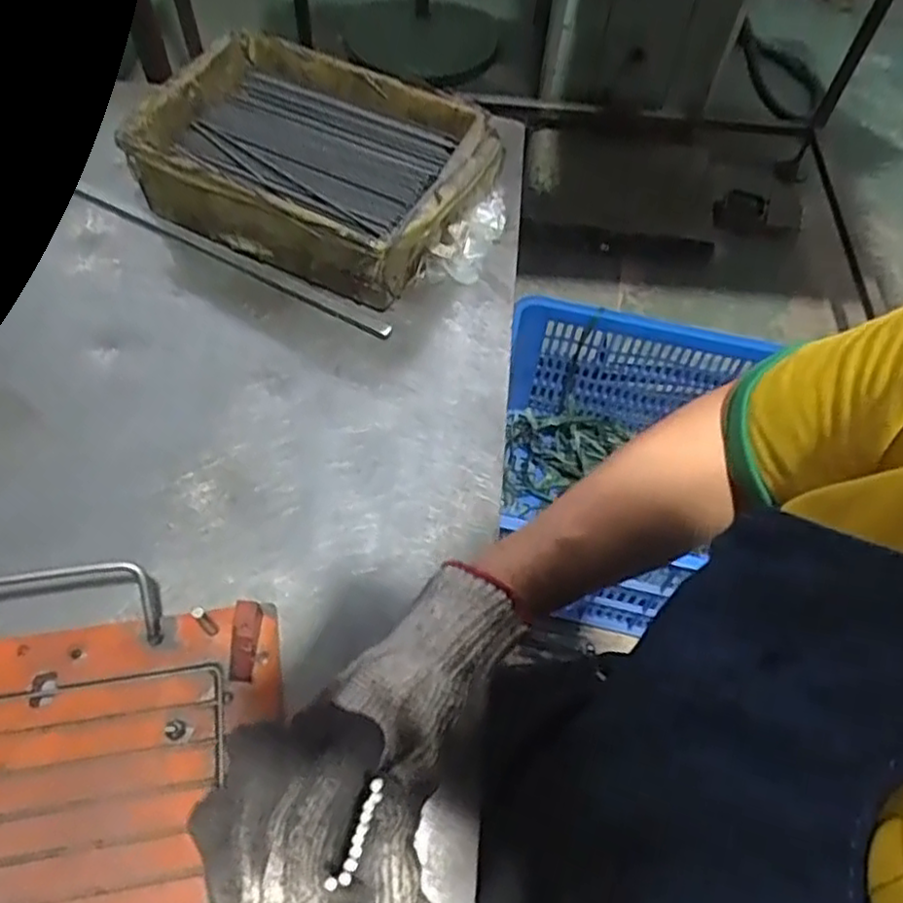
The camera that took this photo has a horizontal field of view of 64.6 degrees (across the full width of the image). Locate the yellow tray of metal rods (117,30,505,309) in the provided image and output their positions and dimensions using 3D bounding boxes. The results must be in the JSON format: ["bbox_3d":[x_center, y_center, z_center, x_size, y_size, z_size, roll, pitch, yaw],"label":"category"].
[{"bbox_3d":[-0.115,-0.233,0.587,0.261,0.077,0.177,26,60,14],"label":"yellow tray of metal rods"}]

